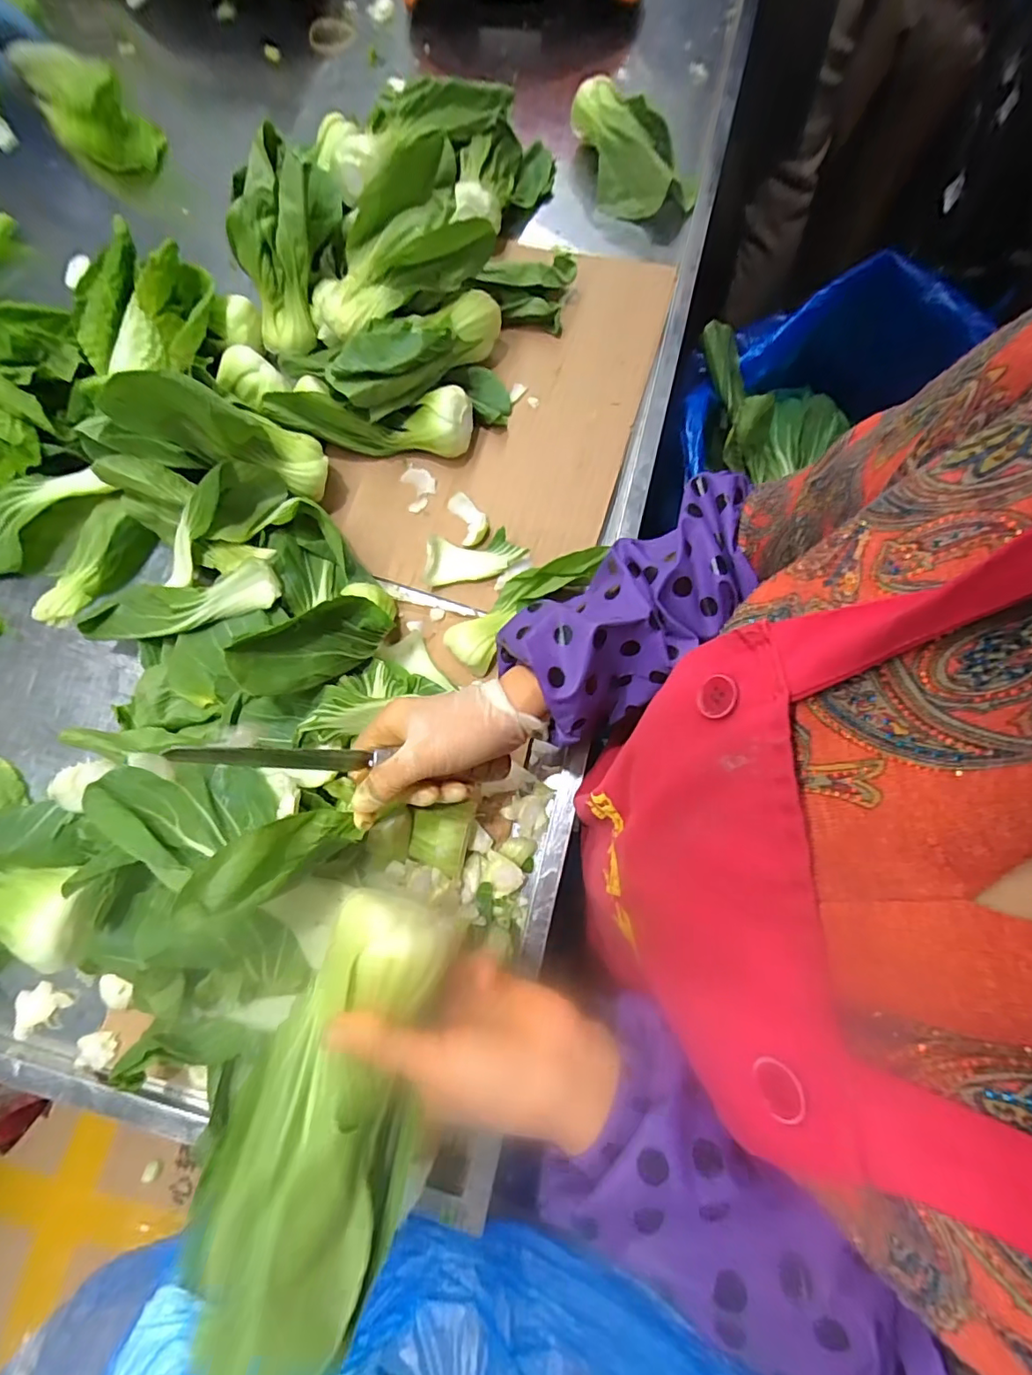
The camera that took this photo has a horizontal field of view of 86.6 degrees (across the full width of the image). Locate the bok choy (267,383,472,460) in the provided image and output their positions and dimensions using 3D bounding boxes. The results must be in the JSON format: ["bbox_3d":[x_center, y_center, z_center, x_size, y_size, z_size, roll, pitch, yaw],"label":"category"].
[{"bbox_3d":[-0.132,-0.253,0.512,0.179,0.054,0.055,-1,77,1],"label":"bok choy"}]

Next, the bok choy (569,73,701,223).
[{"bbox_3d":[0.119,-0.582,0.600,0.169,0.086,0.059,33,78,7],"label":"bok choy"}]

